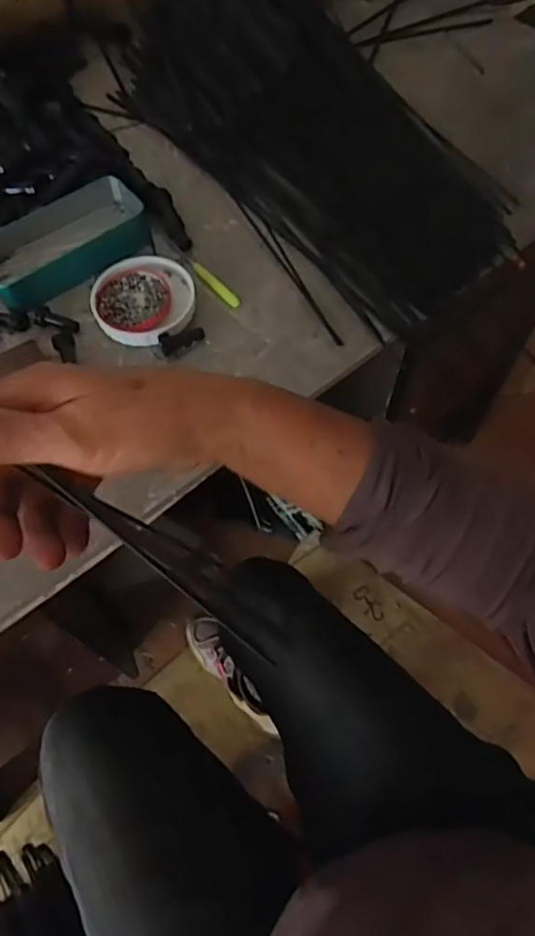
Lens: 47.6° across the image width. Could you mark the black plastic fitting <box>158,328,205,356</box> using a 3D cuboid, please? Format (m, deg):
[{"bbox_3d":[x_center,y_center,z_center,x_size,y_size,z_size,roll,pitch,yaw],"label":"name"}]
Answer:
[{"bbox_3d":[-0.072,-0.110,0.515,0.038,0.012,0.015,-15,63,-7],"label":"black plastic fitting"}]

